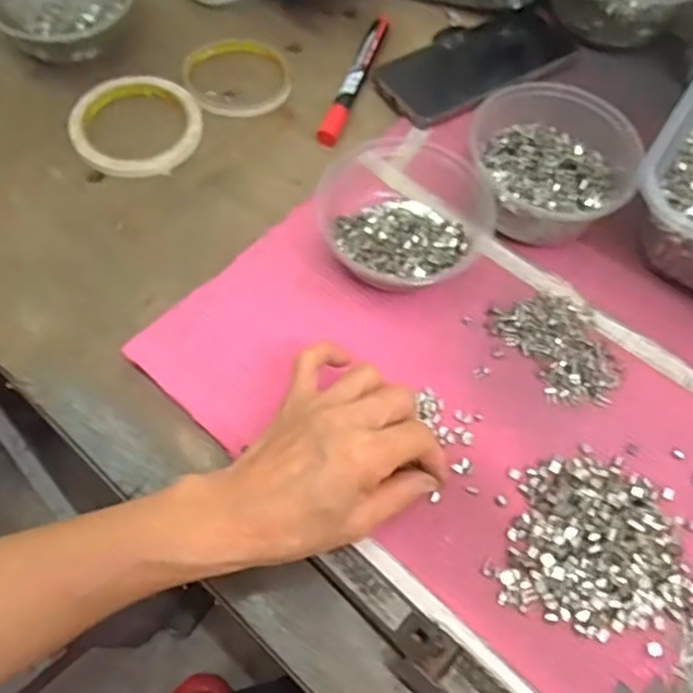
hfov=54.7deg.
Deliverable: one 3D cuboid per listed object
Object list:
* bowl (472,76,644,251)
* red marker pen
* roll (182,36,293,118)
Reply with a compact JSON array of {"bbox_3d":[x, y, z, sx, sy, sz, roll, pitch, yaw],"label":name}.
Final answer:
[{"bbox_3d":[0.140,-0.126,0.467,0.106,0.057,0.112,1,62,-3],"label":"bowl"},{"bbox_3d":[0.009,-0.222,0.550,0.018,0.013,0.152,20,63,7],"label":"red marker pen"},{"bbox_3d":[-0.088,-0.222,0.548,0.085,0.011,0.084,1,62,-3],"label":"roll"}]

